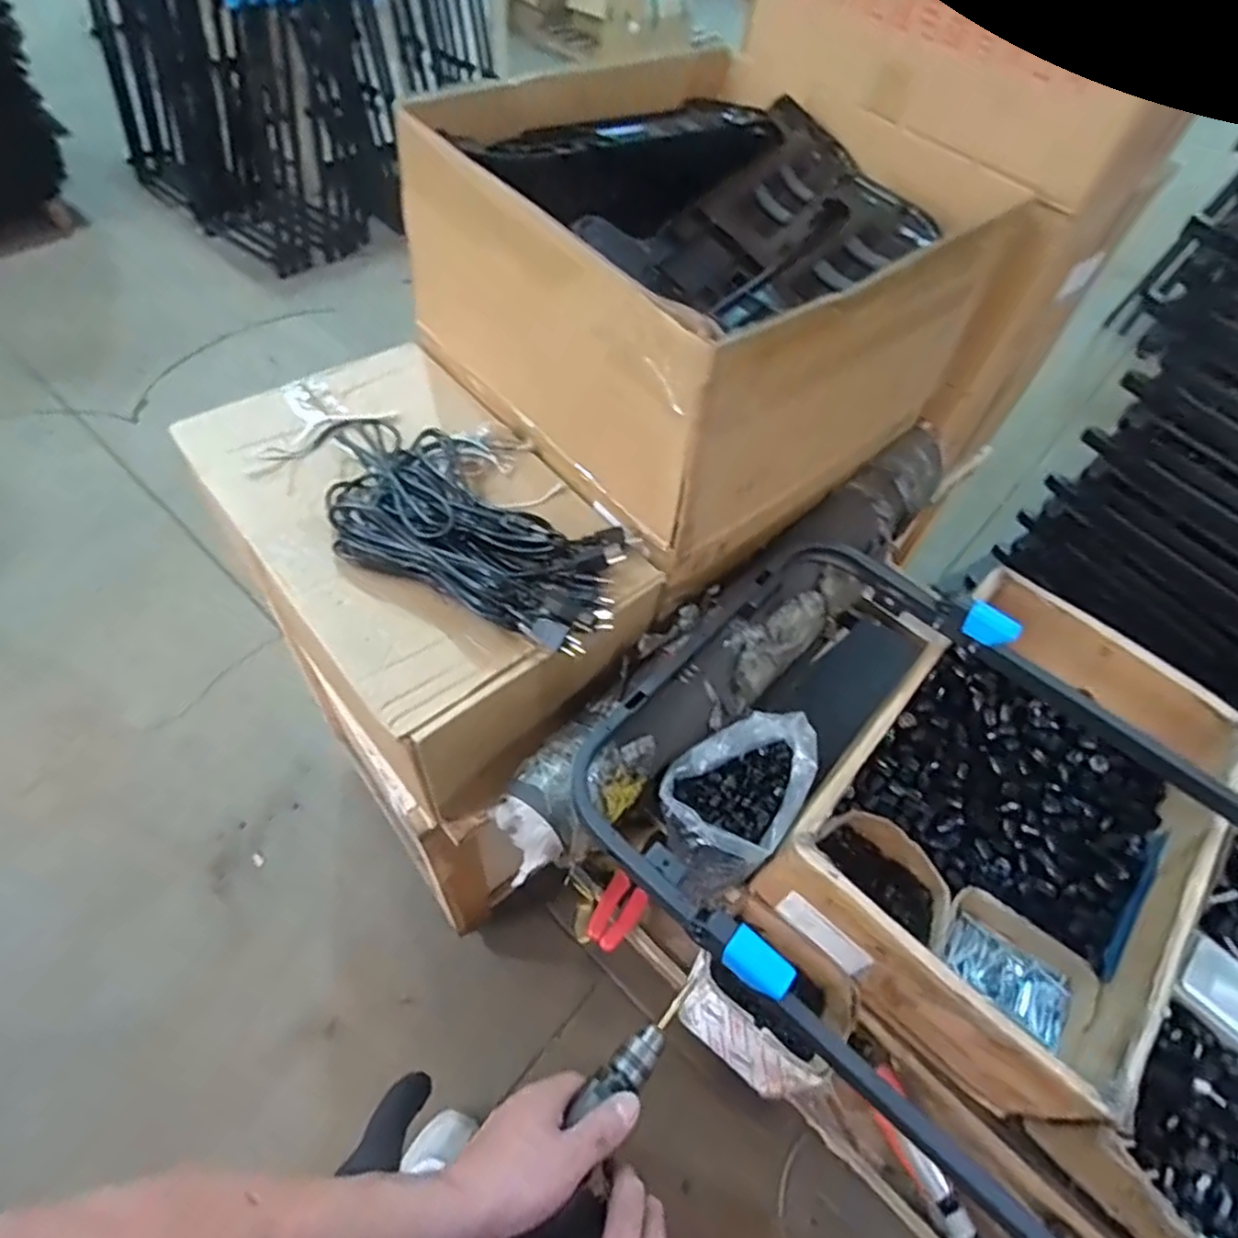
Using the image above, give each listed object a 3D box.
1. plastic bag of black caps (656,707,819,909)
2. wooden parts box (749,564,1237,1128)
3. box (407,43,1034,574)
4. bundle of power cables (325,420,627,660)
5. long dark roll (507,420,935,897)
[{"bbox_3d":[0.141,0.213,0.809,0.188,0.150,0.135,-29,63,-24],"label":"plastic bag of black caps"},{"bbox_3d":[0.465,0.217,0.815,0.355,0.161,0.534,39,60,19],"label":"wooden parts box"},{"bbox_3d":[0.090,-0.444,0.917,0.568,0.301,0.570,-36,66,-27],"label":"box"},{"bbox_3d":[-0.182,-0.112,0.791,0.412,0.055,0.190,26,56,11],"label":"bundle of power cables"},{"bbox_3d":[0.199,-0.026,0.870,0.133,0.103,0.873,39,64,19],"label":"long dark roll"}]

